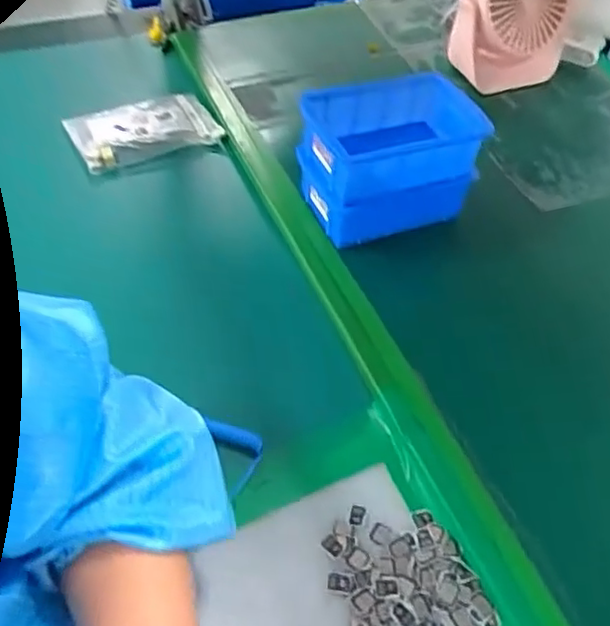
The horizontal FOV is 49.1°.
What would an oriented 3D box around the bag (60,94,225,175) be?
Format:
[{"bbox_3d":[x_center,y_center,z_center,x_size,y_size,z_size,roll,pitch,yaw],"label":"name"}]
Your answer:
[{"bbox_3d":[-0.166,-0.186,0.691,0.139,0.028,0.088,-20,55,-21],"label":"bag"}]

